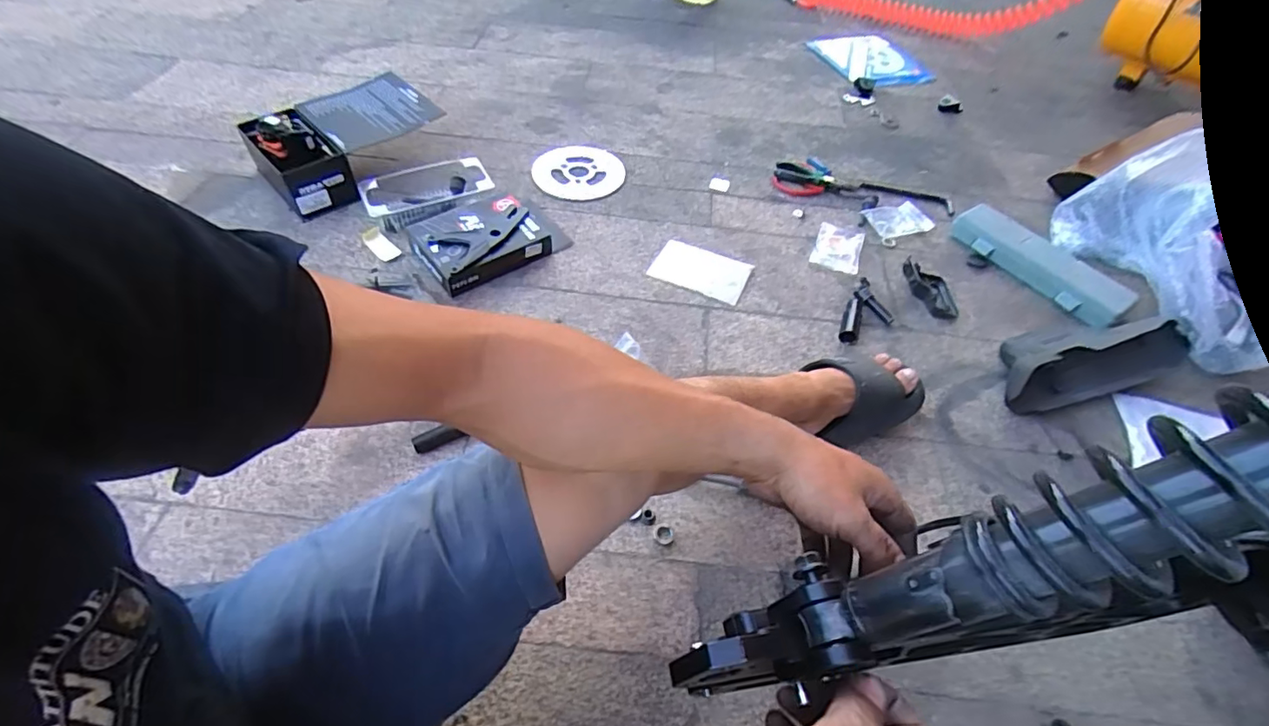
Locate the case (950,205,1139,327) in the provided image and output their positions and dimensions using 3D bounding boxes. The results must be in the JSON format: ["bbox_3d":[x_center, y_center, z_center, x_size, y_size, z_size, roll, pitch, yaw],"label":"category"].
[{"bbox_3d":[0.668,-0.167,0.942,0.094,0.036,0.287,-25,57,-22],"label":"case"}]

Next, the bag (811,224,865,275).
[{"bbox_3d":[0.348,-0.197,0.965,0.077,0.006,0.110,19,53,12],"label":"bag"}]

